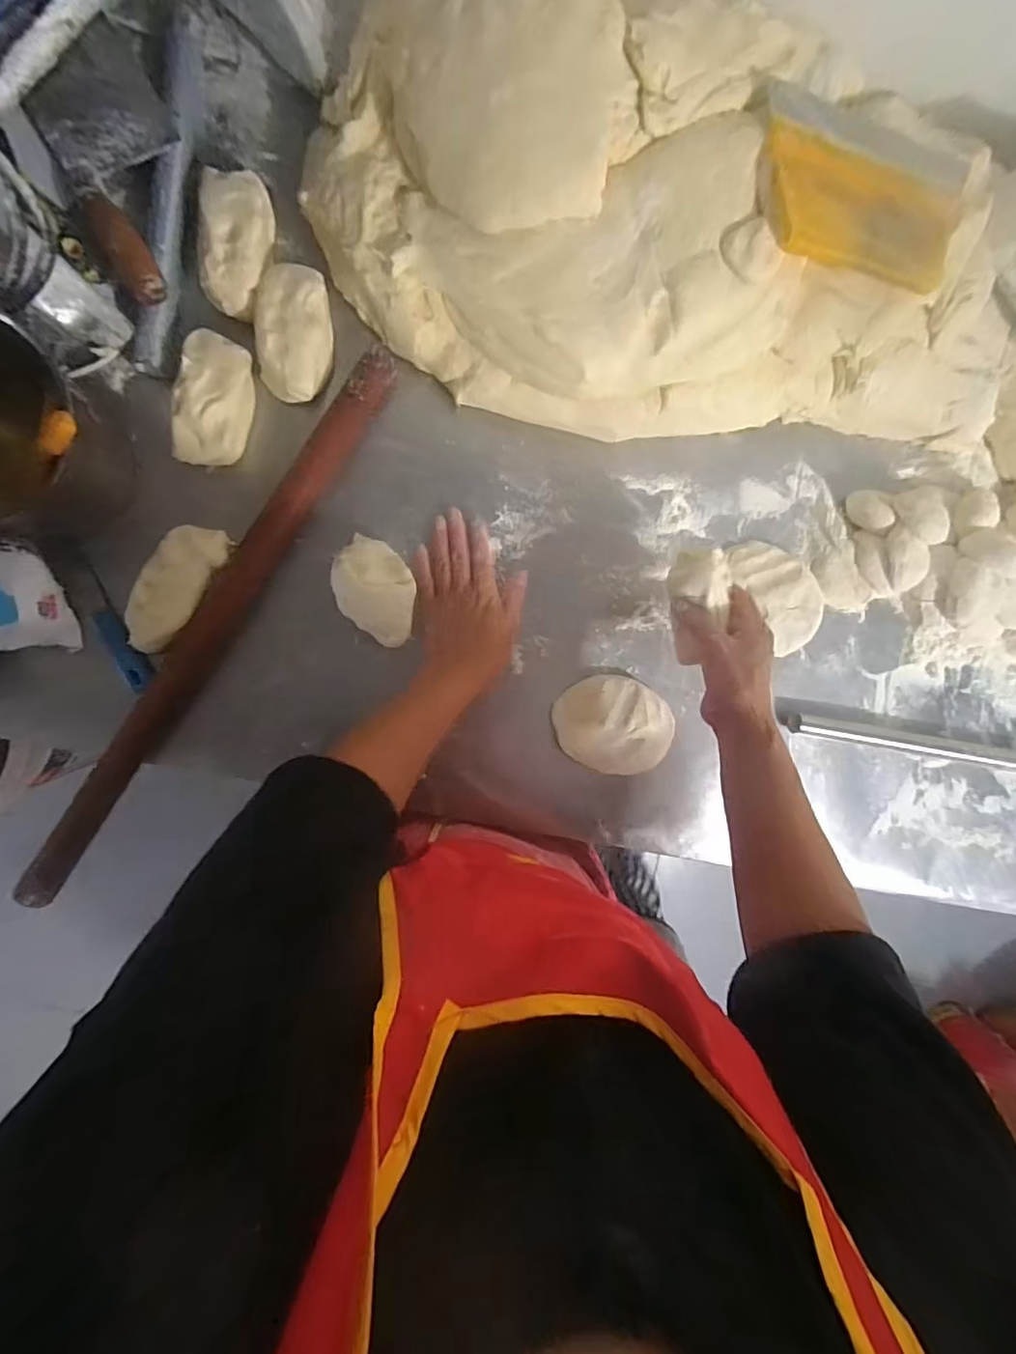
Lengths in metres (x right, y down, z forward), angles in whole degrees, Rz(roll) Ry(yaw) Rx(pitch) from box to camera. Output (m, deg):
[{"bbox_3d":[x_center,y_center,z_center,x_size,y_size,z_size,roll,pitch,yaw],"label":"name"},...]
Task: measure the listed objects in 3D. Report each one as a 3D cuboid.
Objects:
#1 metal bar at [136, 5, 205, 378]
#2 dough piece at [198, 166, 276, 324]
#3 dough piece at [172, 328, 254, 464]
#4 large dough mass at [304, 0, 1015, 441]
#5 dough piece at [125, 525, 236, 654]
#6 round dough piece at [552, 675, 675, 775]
[{"bbox_3d":[-0.286,-0.404,0.460,0.027,0.027,0.280,9,93,-8],"label":"metal bar"},{"bbox_3d":[-0.229,-0.367,0.456,0.049,0.032,0.118,3,94,-8],"label":"dough piece"},{"bbox_3d":[-0.256,-0.239,0.472,0.050,0.030,0.107,10,93,-8],"label":"dough piece"},{"bbox_3d":[0.157,-0.395,0.462,0.642,0.114,0.337,1,94,-8],"label":"large dough mass"},{"bbox_3d":[-0.291,-0.078,0.473,0.046,0.030,0.121,30,90,-9],"label":"dough piece"},{"bbox_3d":[0.109,0.049,0.550,0.120,0.027,0.095,10,93,-8],"label":"round dough piece"}]

